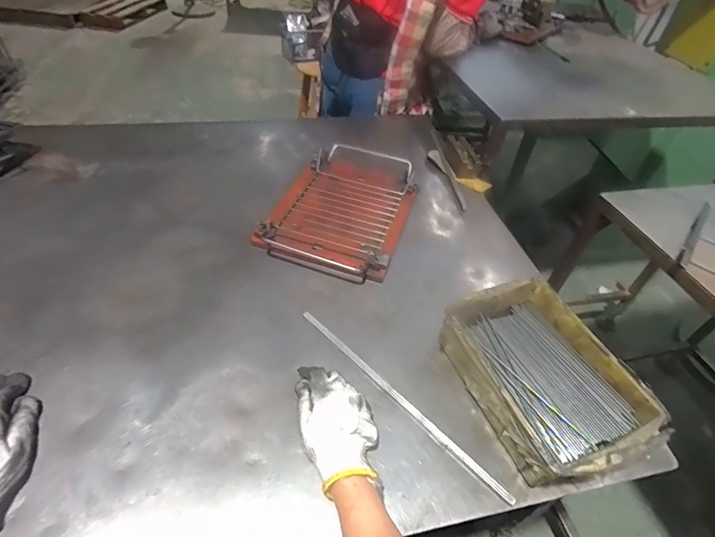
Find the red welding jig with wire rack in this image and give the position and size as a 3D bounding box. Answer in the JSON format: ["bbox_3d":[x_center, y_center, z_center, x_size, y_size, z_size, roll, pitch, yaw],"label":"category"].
[{"bbox_3d":[-0.023,-0.127,0.825,0.247,0.042,0.363,15,45,10],"label":"red welding jig with wire rack"}]

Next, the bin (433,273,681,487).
[{"bbox_3d":[0.242,0.140,0.557,0.181,0.071,0.256,-13,50,-19],"label":"bin"}]

